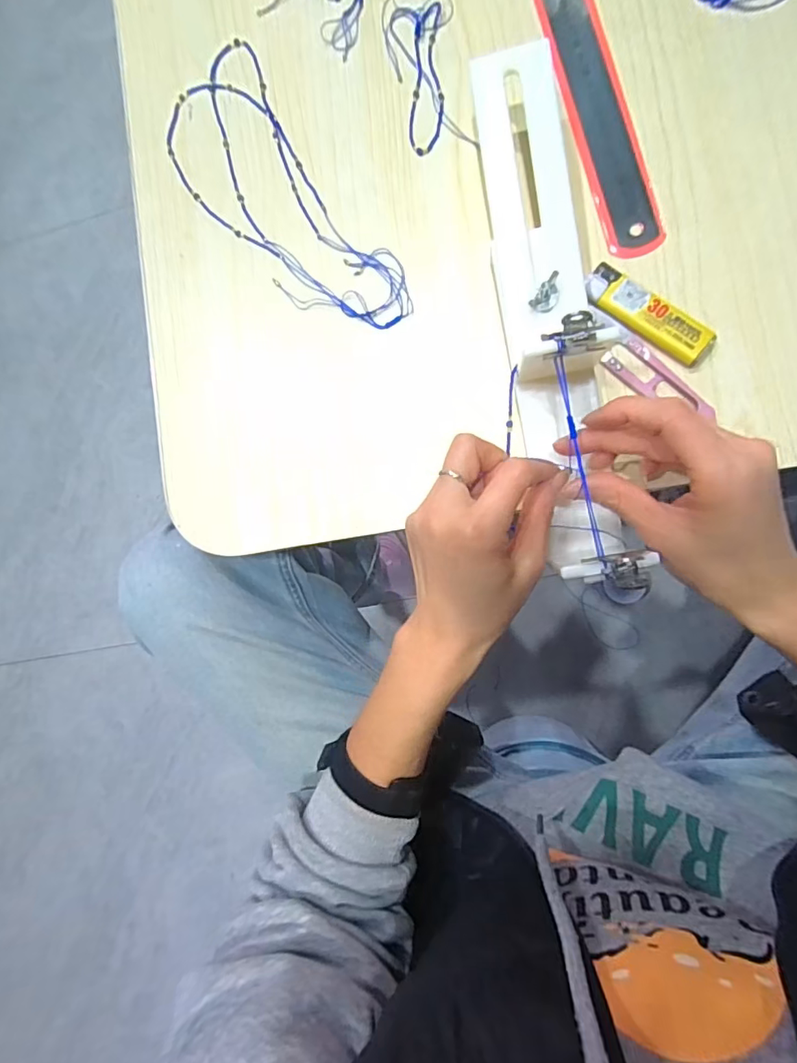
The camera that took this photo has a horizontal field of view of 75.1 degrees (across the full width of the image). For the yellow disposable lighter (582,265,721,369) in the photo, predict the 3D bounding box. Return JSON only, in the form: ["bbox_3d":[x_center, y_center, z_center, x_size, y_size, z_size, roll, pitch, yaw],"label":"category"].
[{"bbox_3d":[0.149,-0.130,0.312,0.082,0.010,0.023,38,92,8],"label":"yellow disposable lighter"}]

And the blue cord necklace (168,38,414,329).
[{"bbox_3d":[-0.086,-0.229,0.361,0.089,0.005,0.246,-33,83,5],"label":"blue cord necklace"}]

